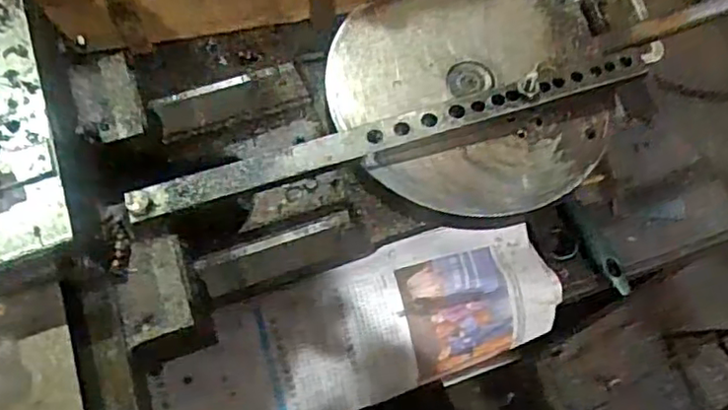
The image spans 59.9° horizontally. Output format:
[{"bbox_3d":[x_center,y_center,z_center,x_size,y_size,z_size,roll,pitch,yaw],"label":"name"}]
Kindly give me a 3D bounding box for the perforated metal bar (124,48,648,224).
[{"bbox_3d":[0.023,-0.047,0.388,0.329,0.011,0.021,-17,68,-8],"label":"perforated metal bar"}]

